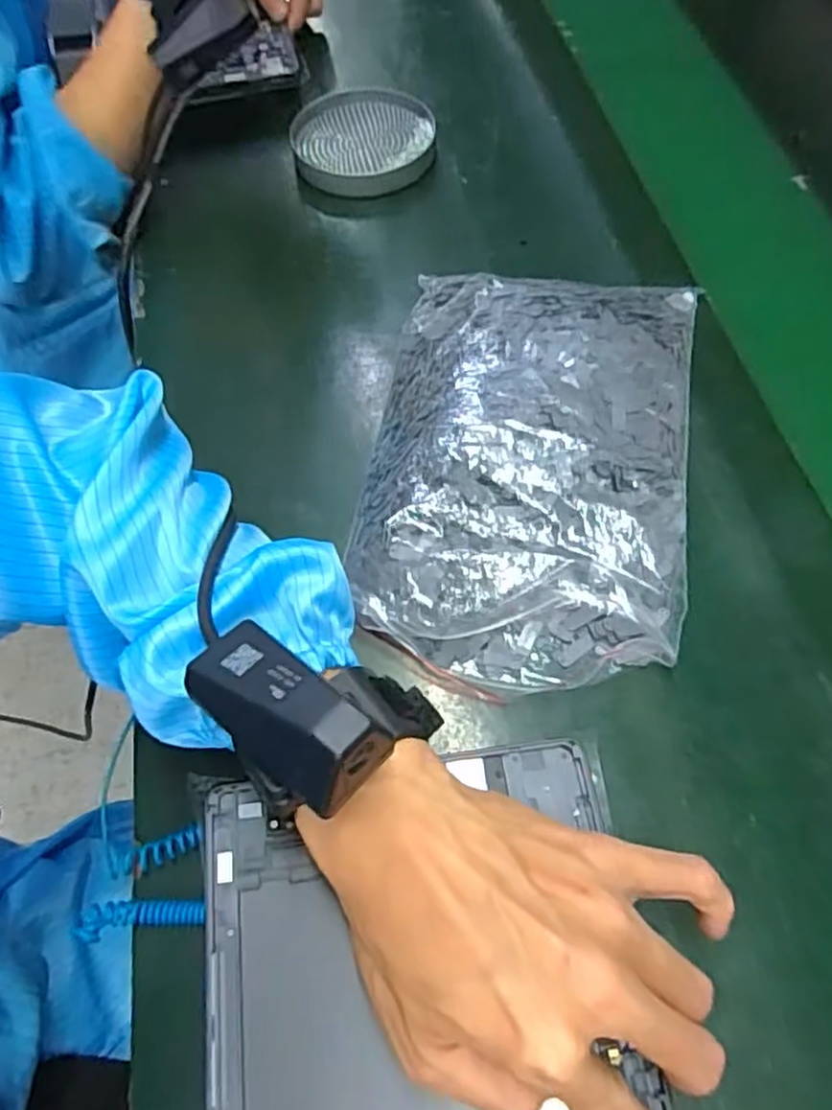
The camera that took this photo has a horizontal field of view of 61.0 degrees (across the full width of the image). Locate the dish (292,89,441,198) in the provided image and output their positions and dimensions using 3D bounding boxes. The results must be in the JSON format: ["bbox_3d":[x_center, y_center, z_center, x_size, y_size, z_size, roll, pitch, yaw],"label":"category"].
[{"bbox_3d":[-0.040,-0.333,0.568,0.115,0.016,0.111,0,62,0],"label":"dish"}]

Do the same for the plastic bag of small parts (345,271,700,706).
[{"bbox_3d":[0.066,-0.059,0.408,0.178,0.030,0.274,10,63,5],"label":"plastic bag of small parts"}]

